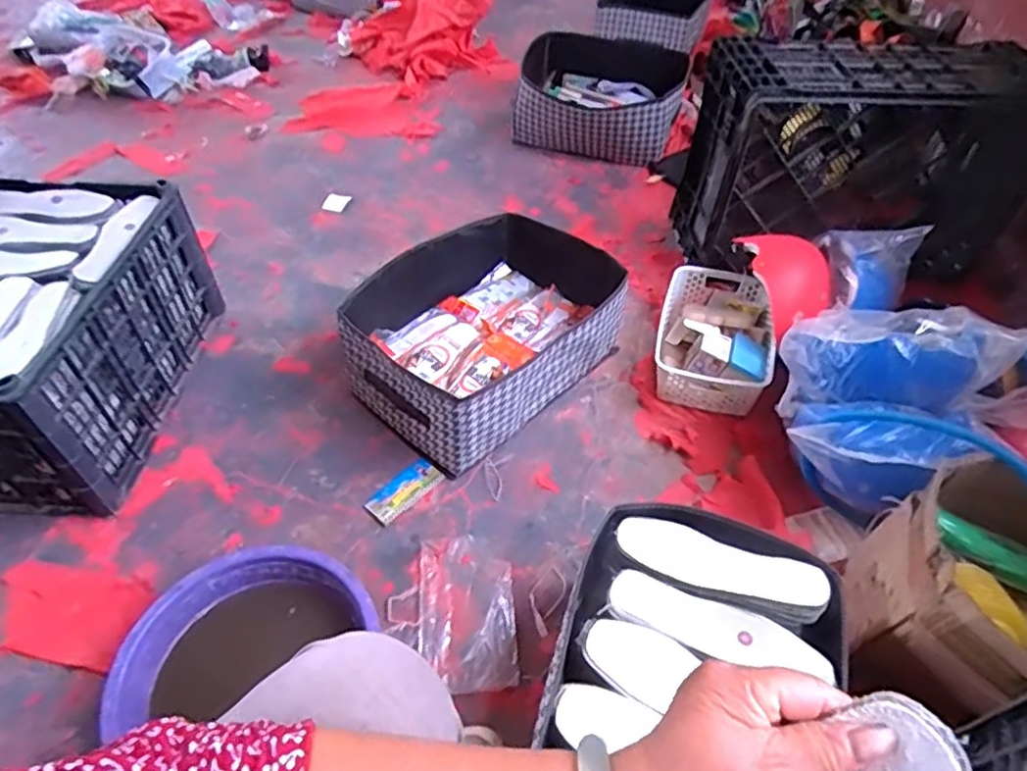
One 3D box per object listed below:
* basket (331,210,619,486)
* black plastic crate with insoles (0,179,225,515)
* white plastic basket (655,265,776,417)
[{"bbox_3d":[-0.046,-0.097,1.120,0.332,0.186,0.452,33,56,26],"label":"basket"},{"bbox_3d":[-0.768,-0.077,1.038,0.378,0.282,0.469,3,48,4],"label":"black plastic crate with insoles"},{"bbox_3d":[0.368,-0.097,1.174,0.197,0.085,0.308,12,50,12],"label":"white plastic basket"}]

